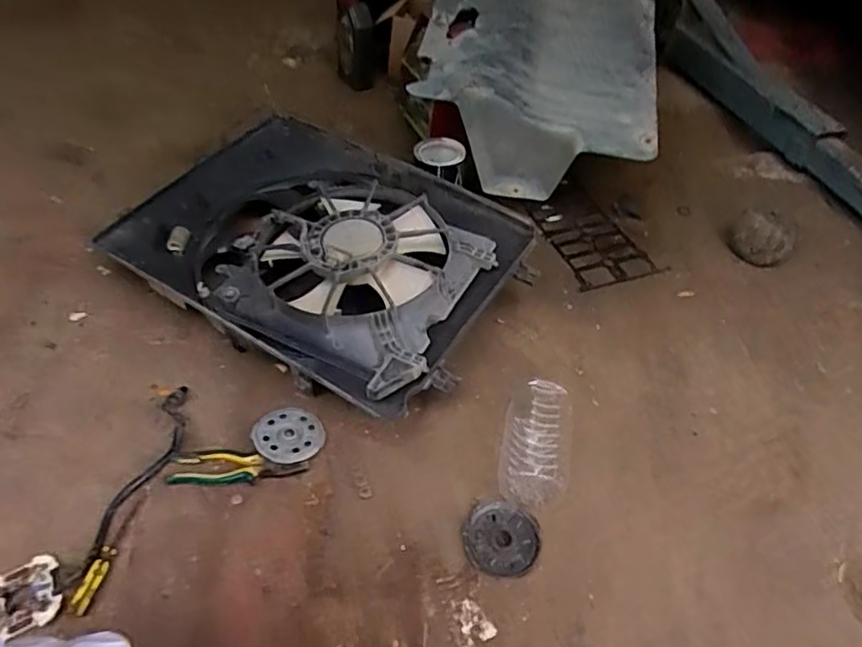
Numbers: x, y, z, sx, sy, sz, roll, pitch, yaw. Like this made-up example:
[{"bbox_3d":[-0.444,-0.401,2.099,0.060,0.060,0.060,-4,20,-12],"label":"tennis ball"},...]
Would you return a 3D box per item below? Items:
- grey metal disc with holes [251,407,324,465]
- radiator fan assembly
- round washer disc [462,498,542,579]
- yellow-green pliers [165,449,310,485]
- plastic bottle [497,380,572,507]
[{"bbox_3d":[-0.220,0.171,0.904,0.101,0.022,0.102,2,48,-2],"label":"grey metal disc with holes"},{"bbox_3d":[-0.197,-0.160,1.098,0.680,0.130,0.506,27,51,17],"label":"radiator fan assembly"},{"bbox_3d":[0.100,0.300,0.821,0.105,0.014,0.100,2,48,-2],"label":"round washer disc"},{"bbox_3d":[-0.283,0.212,0.869,0.193,0.013,0.048,0,48,-3],"label":"yellow-green pliers"},{"bbox_3d":[0.158,0.175,0.875,0.095,0.098,0.177,11,48,6],"label":"plastic bottle"}]

